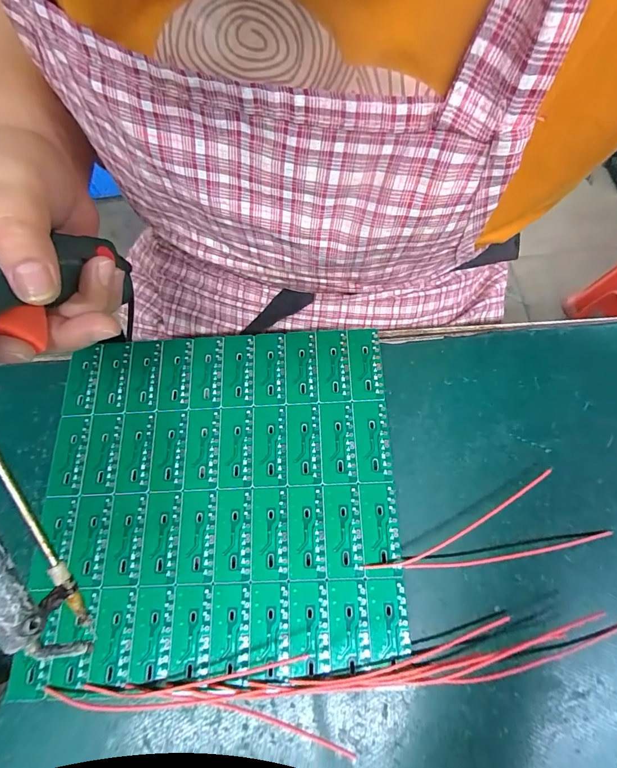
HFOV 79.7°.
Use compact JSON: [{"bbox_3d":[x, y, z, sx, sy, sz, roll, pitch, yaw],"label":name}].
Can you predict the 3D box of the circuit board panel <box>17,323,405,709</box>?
[{"bbox_3d":[-0.051,0.056,0.209,0.193,0.006,0.180,-3,70,1],"label":"circuit board panel"}]

